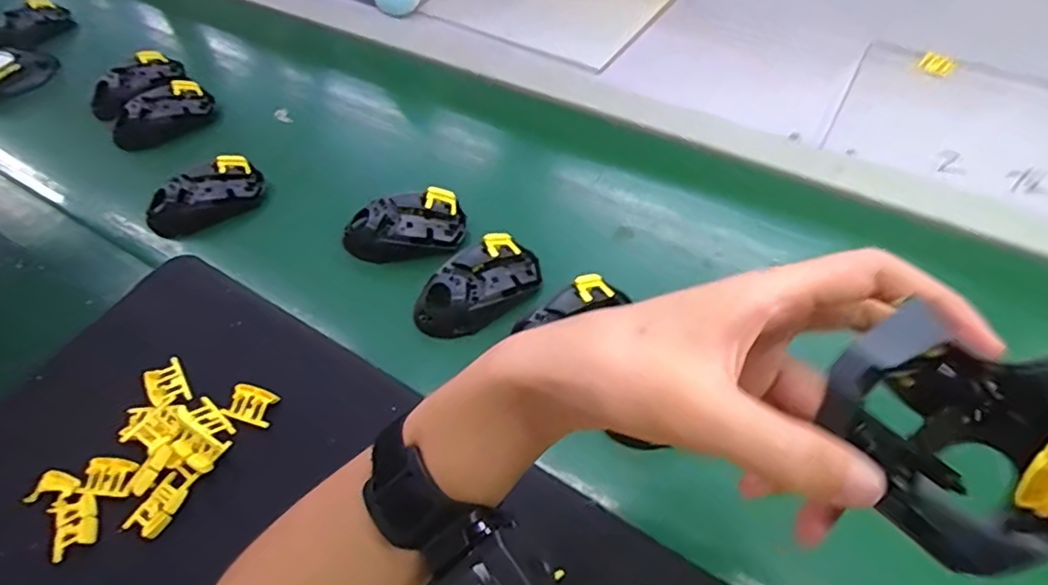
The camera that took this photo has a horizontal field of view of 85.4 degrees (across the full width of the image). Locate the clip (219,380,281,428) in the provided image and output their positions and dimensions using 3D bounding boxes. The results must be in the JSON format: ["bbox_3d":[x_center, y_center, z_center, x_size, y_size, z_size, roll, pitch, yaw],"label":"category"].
[{"bbox_3d":[-0.212,0.085,0.438,0.037,0.015,0.026,13,56,12],"label":"clip"}]

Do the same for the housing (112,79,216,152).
[{"bbox_3d":[-0.418,-0.209,0.652,0.110,0.033,0.064,-35,60,-21],"label":"housing"}]

